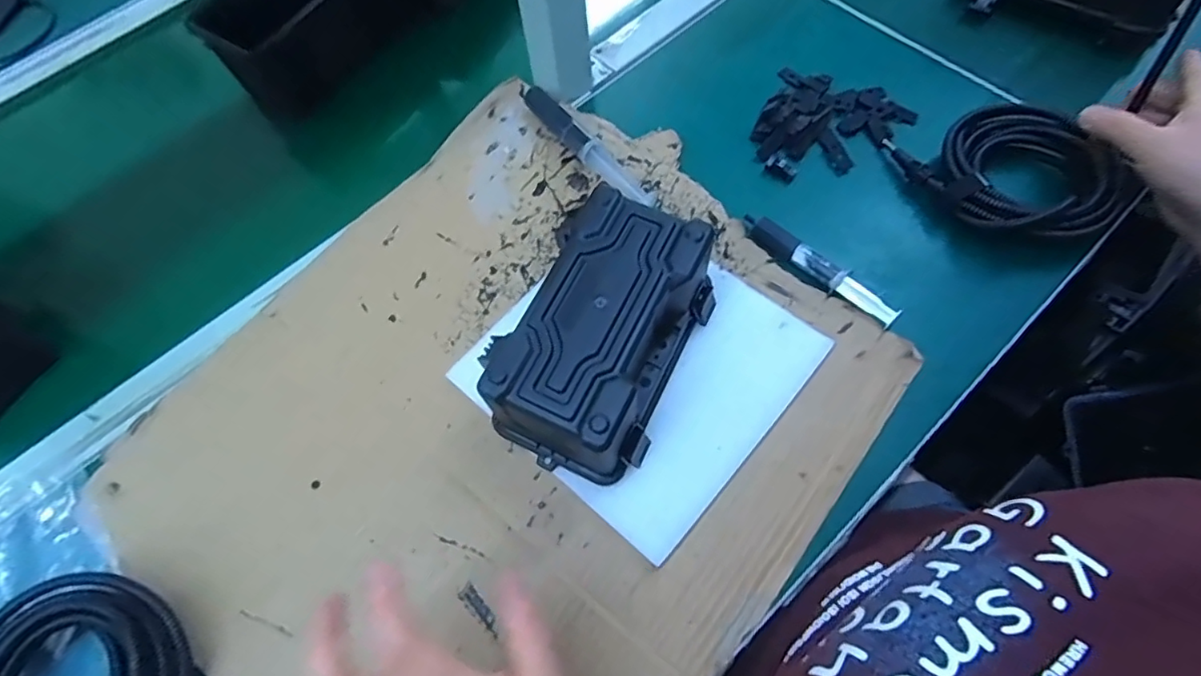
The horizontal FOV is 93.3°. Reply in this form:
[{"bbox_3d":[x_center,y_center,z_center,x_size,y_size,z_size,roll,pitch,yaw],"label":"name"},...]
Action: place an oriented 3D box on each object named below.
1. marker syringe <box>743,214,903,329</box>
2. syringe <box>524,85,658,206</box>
[{"bbox_3d":[0.167,-0.055,0.436,0.133,0.017,0.017,40,74,17],"label":"marker syringe"},{"bbox_3d":[-0.014,-0.164,0.482,0.024,0.024,0.156,-39,71,-13],"label":"syringe"}]

